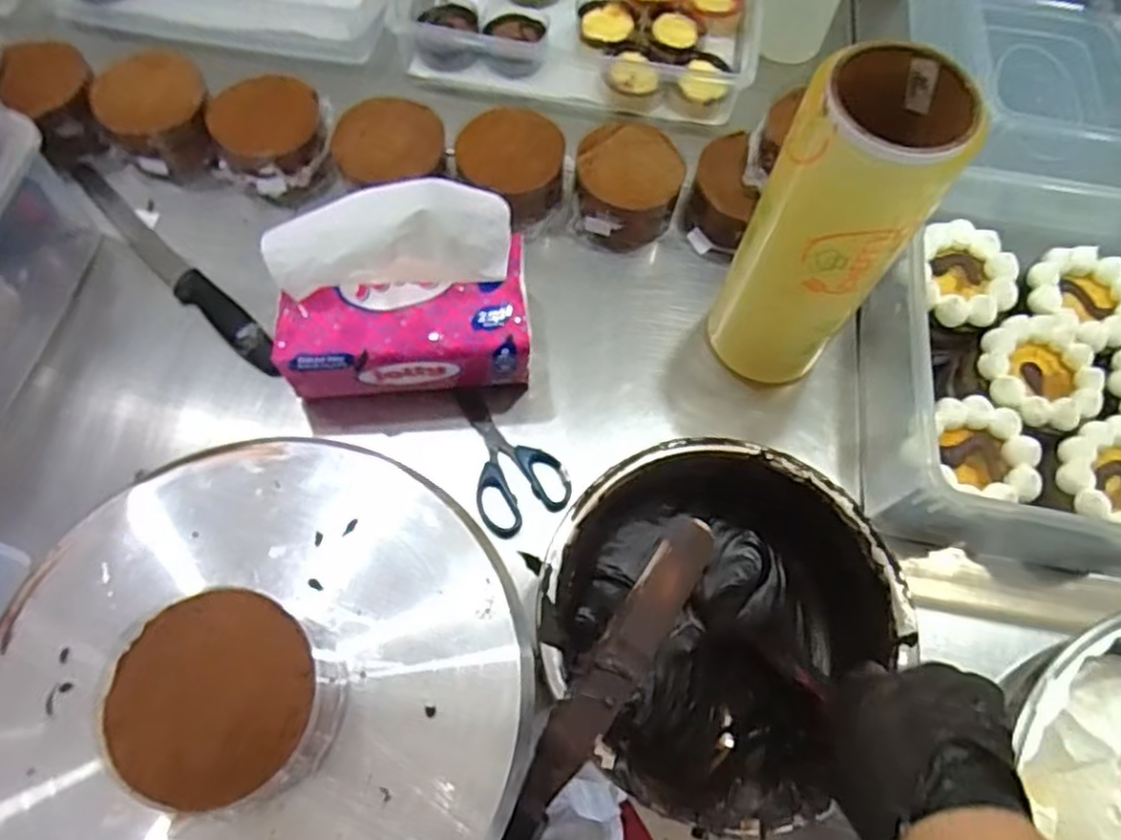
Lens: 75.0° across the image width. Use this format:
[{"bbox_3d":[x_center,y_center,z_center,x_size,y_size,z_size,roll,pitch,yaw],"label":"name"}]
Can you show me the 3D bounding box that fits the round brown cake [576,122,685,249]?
[{"bbox_3d":[0.062,-0.214,0.679,0.093,0.076,0.096,1,67,-3],"label":"round brown cake"}]

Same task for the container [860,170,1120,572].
[{"bbox_3d":[0.451,-0.048,0.590,0.393,0.111,0.329,8,67,0],"label":"container"}]

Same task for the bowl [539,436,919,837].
[{"bbox_3d":[0.095,0.133,0.505,0.207,0.099,0.227,1,67,-3],"label":"bowl"}]

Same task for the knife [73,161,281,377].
[{"bbox_3d":[-0.347,-0.140,0.646,0.295,0.021,0.028,41,71,13],"label":"knife"}]

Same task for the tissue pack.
[{"bbox_3d":[-0.117,-0.085,0.554,0.182,0.169,0.089,-5,67,-6],"label":"tissue pack"}]

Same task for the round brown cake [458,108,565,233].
[{"bbox_3d":[-0.045,-0.231,0.672,0.090,0.056,0.092,1,67,-3],"label":"round brown cake"}]

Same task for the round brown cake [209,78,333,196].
[{"bbox_3d":[-0.265,-0.263,0.677,0.089,0.061,0.098,38,70,12],"label":"round brown cake"}]

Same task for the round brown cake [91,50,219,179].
[{"bbox_3d":[-0.371,-0.282,0.679,0.092,0.062,0.101,1,67,-3],"label":"round brown cake"}]

